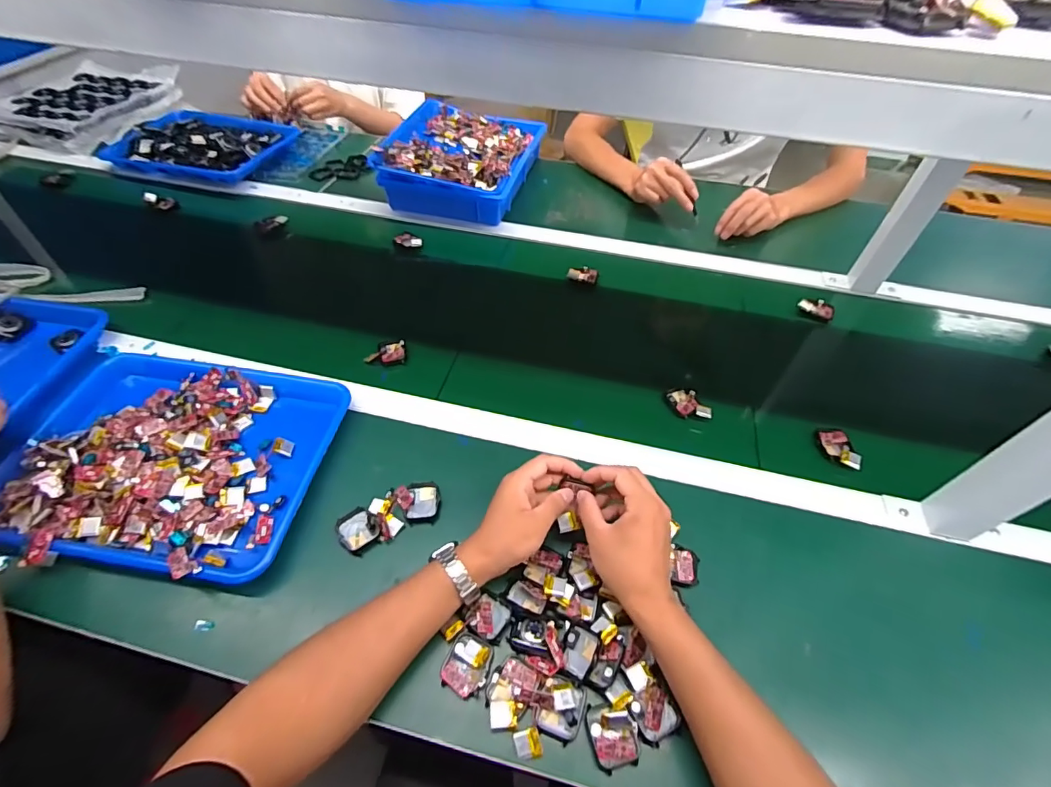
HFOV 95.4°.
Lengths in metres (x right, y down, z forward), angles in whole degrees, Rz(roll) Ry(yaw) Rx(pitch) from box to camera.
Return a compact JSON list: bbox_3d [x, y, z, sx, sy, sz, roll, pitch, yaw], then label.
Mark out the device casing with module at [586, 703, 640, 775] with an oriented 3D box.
[{"bbox_3d":[0.074,0.285,0.400,0.040,0.016,0.046,-5,51,-6],"label":"device casing with module"}]

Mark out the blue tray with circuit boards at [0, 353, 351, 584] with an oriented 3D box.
[{"bbox_3d":[-0.399,0.064,0.542,0.340,0.039,0.266,6,50,3],"label":"blue tray with circuit boards"}]

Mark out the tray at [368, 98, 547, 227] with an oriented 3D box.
[{"bbox_3d":[-0.126,-0.482,0.980,0.257,0.098,0.339,13,51,8],"label":"tray"}]

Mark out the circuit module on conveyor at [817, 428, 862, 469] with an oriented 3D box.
[{"bbox_3d":[0.389,0.066,0.593,0.036,0.013,0.059,6,50,3],"label":"circuit module on conveyor"}]

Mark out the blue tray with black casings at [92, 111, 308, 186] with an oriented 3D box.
[{"bbox_3d":[-0.684,-0.537,1.025,0.333,0.052,0.244,13,51,9],"label":"blue tray with black casings"}]

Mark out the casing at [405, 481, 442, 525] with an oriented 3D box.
[{"bbox_3d":[-0.113,0.121,0.532,0.035,0.008,0.047,0,50,-2],"label":"casing"}]

